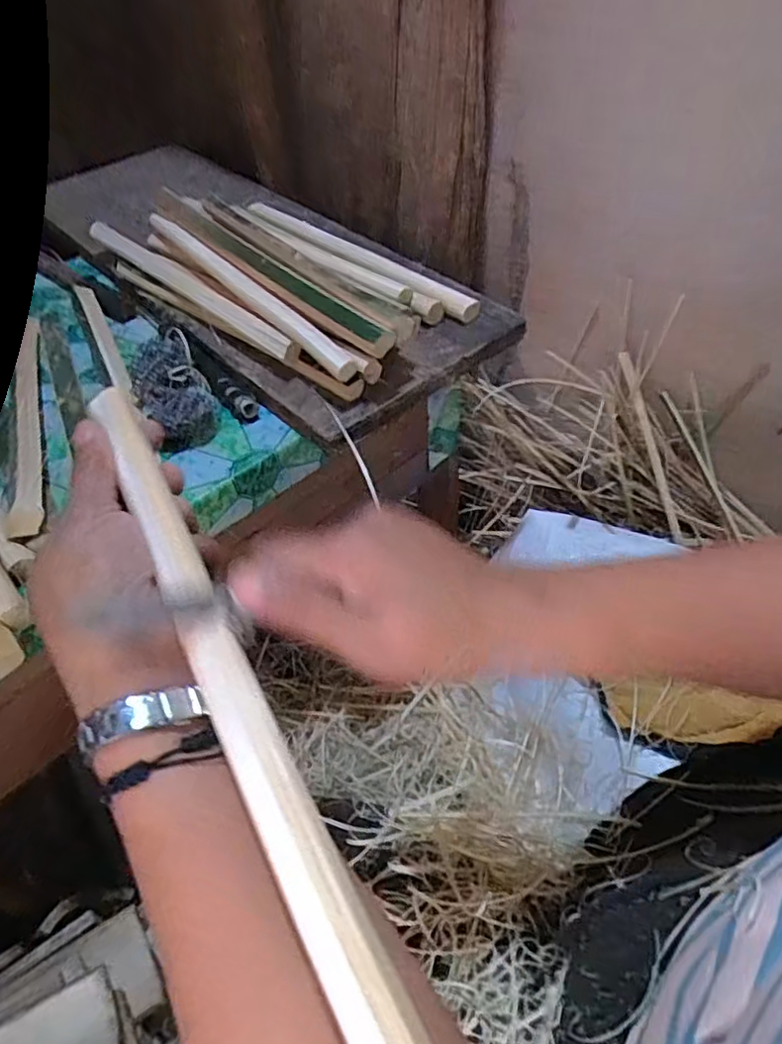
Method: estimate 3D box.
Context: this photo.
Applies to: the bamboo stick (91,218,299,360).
[{"bbox_3d":[-0.179,-0.207,0.562,0.022,0.017,0.311,-38,57,-25],"label":"bamboo stick"}]

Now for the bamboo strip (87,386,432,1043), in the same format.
[{"bbox_3d":[-0.068,0.044,0.246,0.018,0.008,0.294,-24,58,-16],"label":"bamboo strip"}]

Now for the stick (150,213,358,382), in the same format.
[{"bbox_3d":[-0.119,-0.193,0.524,0.019,0.019,0.292,-33,54,-22],"label":"stick"}]

